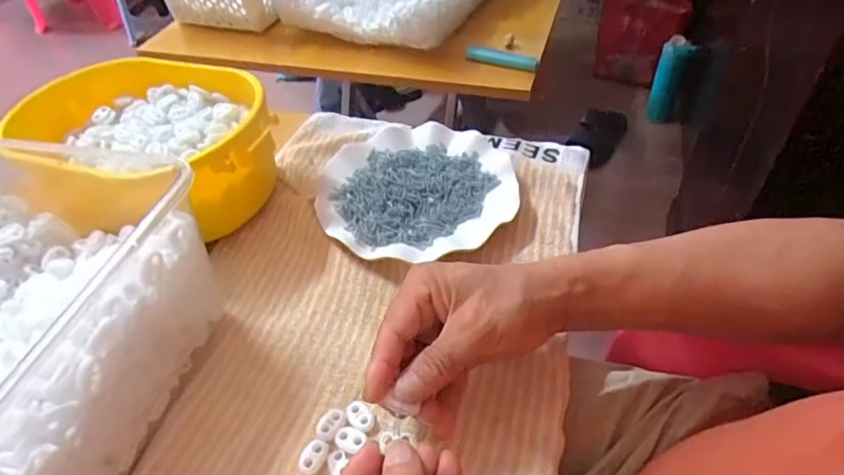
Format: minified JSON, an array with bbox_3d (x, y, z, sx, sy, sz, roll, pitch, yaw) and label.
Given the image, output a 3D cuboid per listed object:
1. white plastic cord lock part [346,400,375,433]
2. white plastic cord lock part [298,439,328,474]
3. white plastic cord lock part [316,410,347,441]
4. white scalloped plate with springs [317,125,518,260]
[{"bbox_3d":[-0.042,0.121,0.351,0.014,0.004,0.023,-33,52,-24],"label":"white plastic cord lock part"},{"bbox_3d":[-0.071,0.142,0.333,0.015,0.005,0.021,9,48,14],"label":"white plastic cord lock part"},{"bbox_3d":[-0.062,0.125,0.346,0.016,0.004,0.022,25,53,26],"label":"white plastic cord lock part"},{"bbox_3d":[-0.004,-0.048,0.490,0.181,0.015,0.174,-3,46,3],"label":"white scalloped plate with springs"}]

